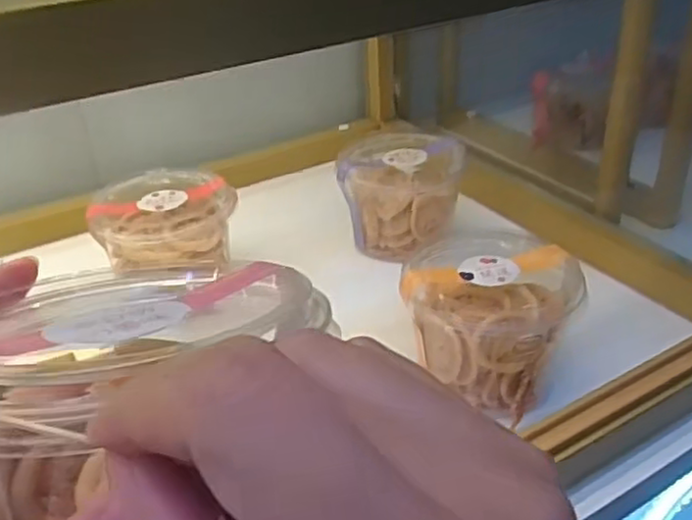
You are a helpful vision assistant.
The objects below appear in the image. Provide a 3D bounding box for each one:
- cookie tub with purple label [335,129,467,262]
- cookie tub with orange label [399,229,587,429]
[{"bbox_3d":[0.051,-0.061,0.650,0.108,0.084,0.093,4,33,11],"label":"cookie tub with purple label"},{"bbox_3d":[0.098,0.035,0.474,0.101,0.091,0.094,-2,32,1],"label":"cookie tub with orange label"}]

